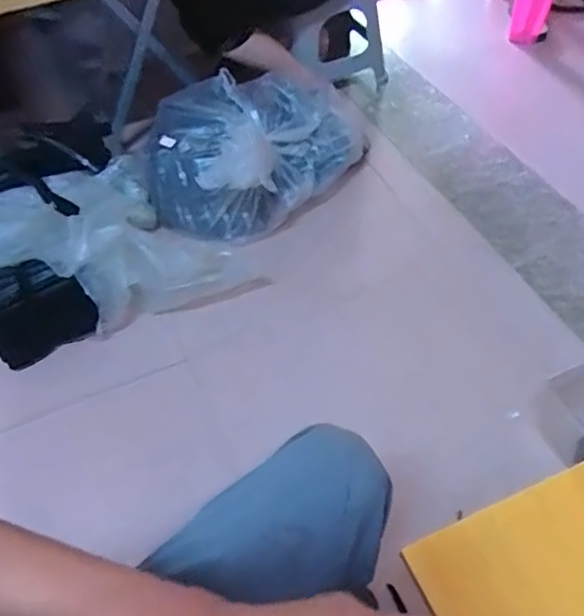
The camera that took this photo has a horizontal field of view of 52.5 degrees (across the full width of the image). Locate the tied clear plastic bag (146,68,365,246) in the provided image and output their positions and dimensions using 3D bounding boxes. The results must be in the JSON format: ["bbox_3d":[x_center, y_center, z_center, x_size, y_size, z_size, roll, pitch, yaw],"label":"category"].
[{"bbox_3d":[-0.073,-0.362,1.346,0.516,0.243,0.393,-12,51,-5],"label":"tied clear plastic bag"}]

